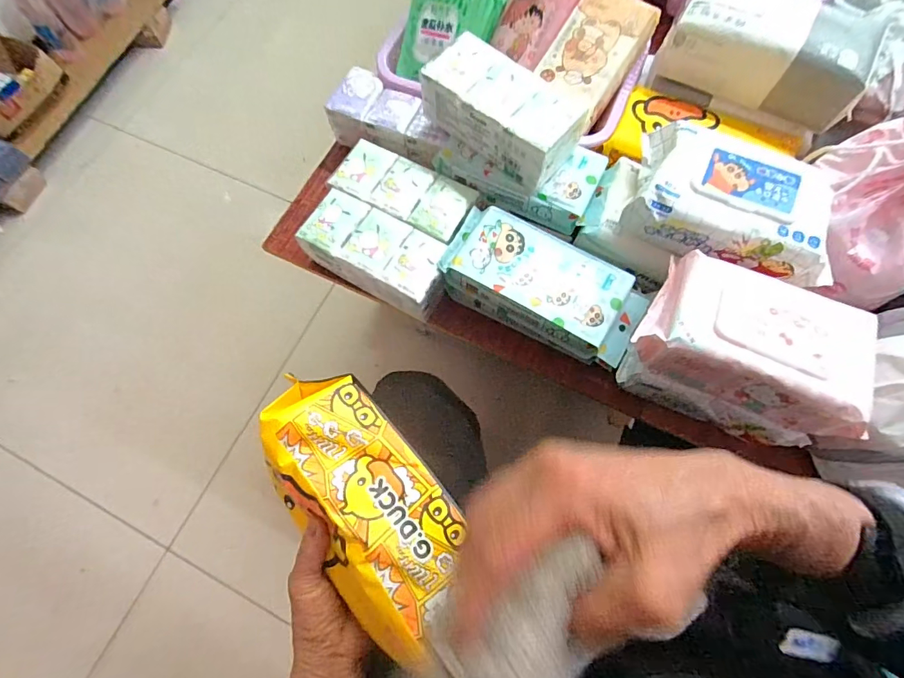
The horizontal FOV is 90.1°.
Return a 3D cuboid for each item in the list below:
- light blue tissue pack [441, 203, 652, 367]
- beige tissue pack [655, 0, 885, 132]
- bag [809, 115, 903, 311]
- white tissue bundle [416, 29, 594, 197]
[{"bbox_3d":[0.095,-0.057,0.481,0.209,0.063,0.102,28,74,10],"label":"light blue tissue pack"},{"bbox_3d":[0.354,-0.324,0.503,0.202,0.073,0.107,30,75,11],"label":"beige tissue pack"},{"bbox_3d":[0.447,-0.134,0.451,0.148,0.107,0.178,17,73,7],"label":"bag"},{"bbox_3d":[0.052,-0.239,0.488,0.163,0.077,0.081,39,77,13],"label":"white tissue bundle"}]

